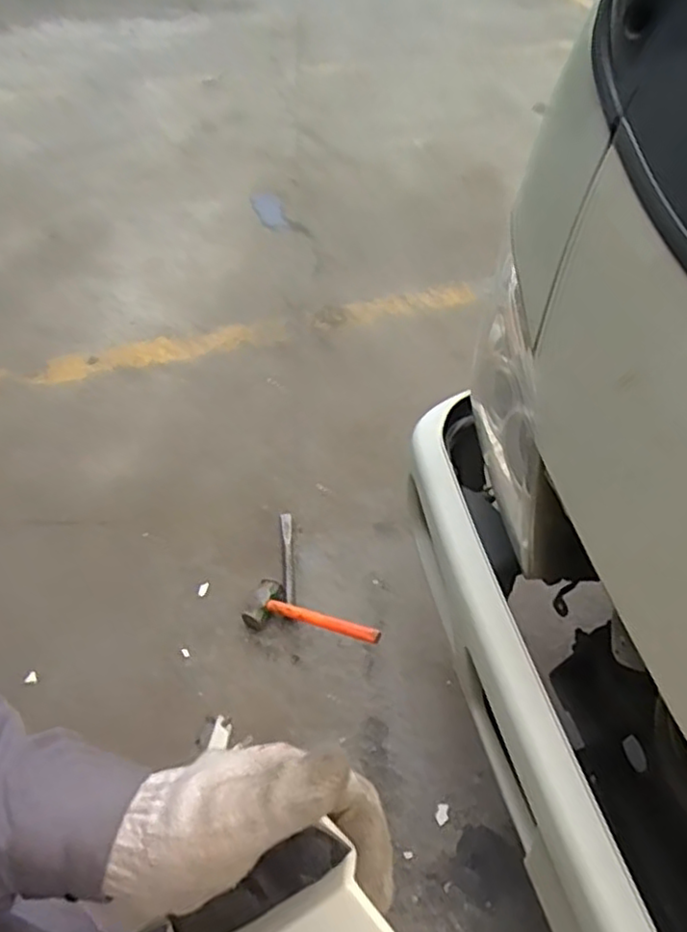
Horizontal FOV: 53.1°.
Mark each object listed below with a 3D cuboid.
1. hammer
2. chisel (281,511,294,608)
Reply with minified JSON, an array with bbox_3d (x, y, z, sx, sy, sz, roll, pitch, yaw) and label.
[{"bbox_3d":[-0.063,0.324,1.523,0.305,0.102,0.118,12,52,6],"label":"hammer"},{"bbox_3d":[-0.130,0.215,1.643,0.026,0.019,0.237,-3,51,-8],"label":"chisel"}]

